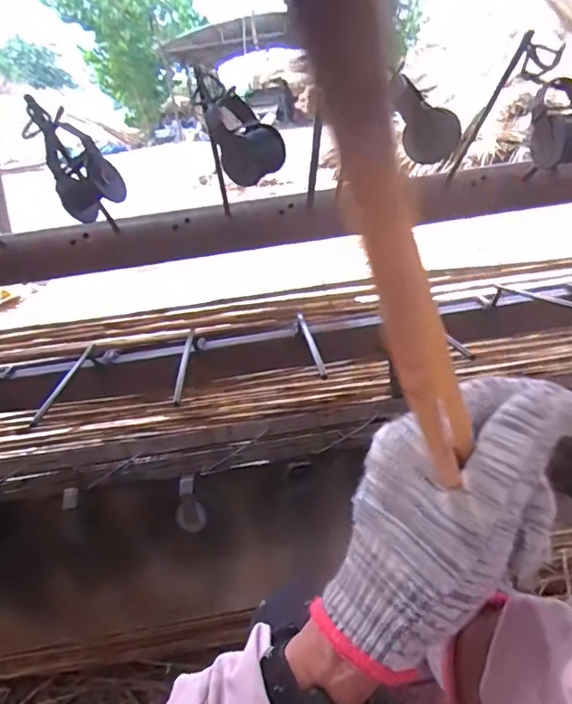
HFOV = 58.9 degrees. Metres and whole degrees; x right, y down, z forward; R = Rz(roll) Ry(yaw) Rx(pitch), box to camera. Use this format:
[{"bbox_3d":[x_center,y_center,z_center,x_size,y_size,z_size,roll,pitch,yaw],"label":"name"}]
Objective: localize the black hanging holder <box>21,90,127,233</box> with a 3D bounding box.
[{"bbox_3d":[-0.188,-0.169,0.458,0.066,0.101,0.073,-16,28,-17],"label":"black hanging holder"}]

